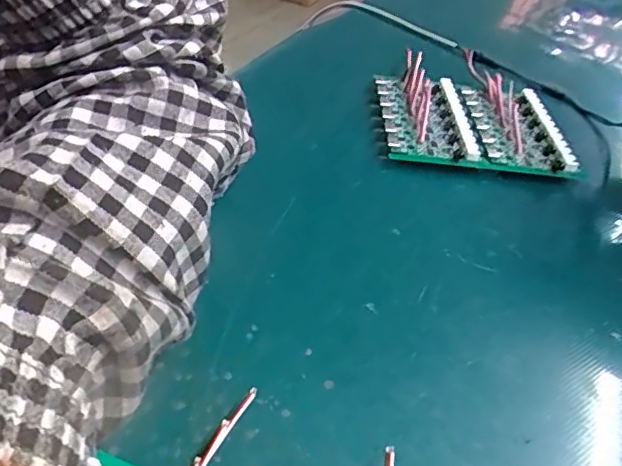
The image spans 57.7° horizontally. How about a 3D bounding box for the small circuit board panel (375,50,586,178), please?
[{"bbox_3d":[0.108,-0.080,0.391,0.120,0.028,0.117,7,40,-2],"label":"small circuit board panel"}]

